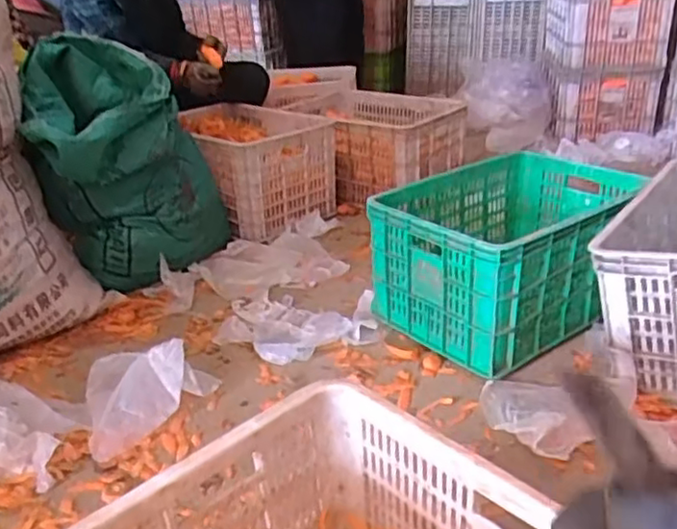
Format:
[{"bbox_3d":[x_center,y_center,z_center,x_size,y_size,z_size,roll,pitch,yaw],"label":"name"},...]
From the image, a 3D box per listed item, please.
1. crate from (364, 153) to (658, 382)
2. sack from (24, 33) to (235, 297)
[{"bbox_3d":[0.359,-0.037,1.377,0.511,0.257,0.371,-20,30,-31],"label":"crate"},{"bbox_3d":[-0.473,-0.227,1.518,0.393,0.484,0.337,-8,26,-10],"label":"sack"}]

